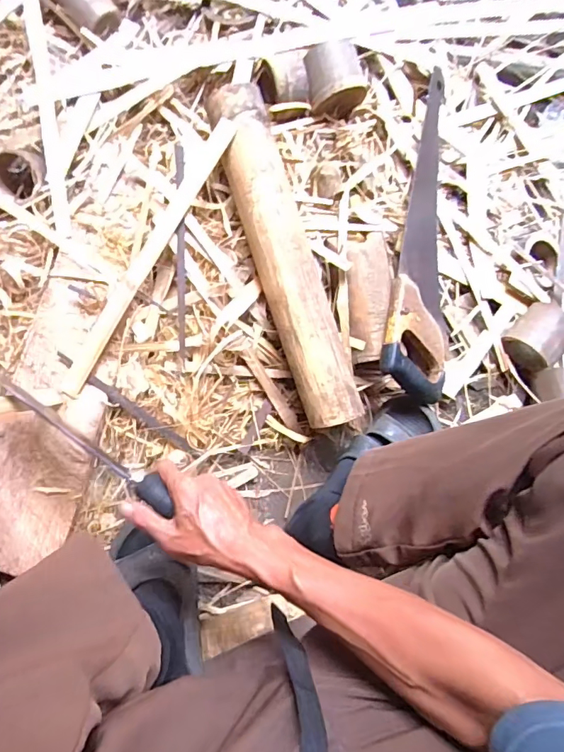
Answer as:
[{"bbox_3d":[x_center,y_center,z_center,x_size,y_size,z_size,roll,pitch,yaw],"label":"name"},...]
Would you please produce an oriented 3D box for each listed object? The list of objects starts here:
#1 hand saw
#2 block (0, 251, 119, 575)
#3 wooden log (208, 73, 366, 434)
[{"bbox_3d":[0.221,-0.209,0.658,0.108,0.053,0.487,13,81,-7],"label":"hand saw"},{"bbox_3d":[-0.285,0.041,0.589,0.119,0.061,0.369,13,85,-7],"label":"block"},{"bbox_3d":[0.003,-0.145,0.596,0.075,0.055,0.433,-18,90,-9],"label":"wooden log"}]

